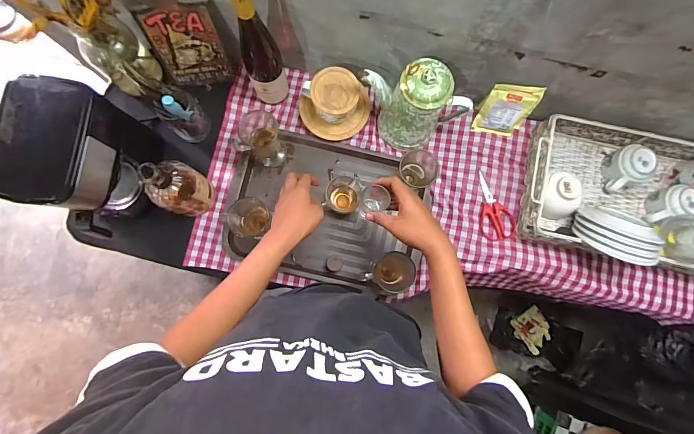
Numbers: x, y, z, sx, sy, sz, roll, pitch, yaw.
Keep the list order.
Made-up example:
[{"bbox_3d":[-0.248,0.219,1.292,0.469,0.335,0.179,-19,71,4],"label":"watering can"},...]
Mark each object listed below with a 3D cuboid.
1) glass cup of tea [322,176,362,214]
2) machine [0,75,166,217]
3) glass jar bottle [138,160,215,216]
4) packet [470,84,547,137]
[{"bbox_3d":[-0.007,-0.051,0.771,0.072,0.078,0.086,13,83,-1],"label":"glass cup of tea"},{"bbox_3d":[-0.449,-0.109,0.645,0.142,0.239,0.211,1,83,-2],"label":"machine"},{"bbox_3d":[-0.318,-0.052,0.696,0.078,0.201,0.089,23,83,0],"label":"glass jar bottle"},{"bbox_3d":[0.338,-0.226,0.759,0.106,0.122,0.020,9,55,4],"label":"packet"}]

